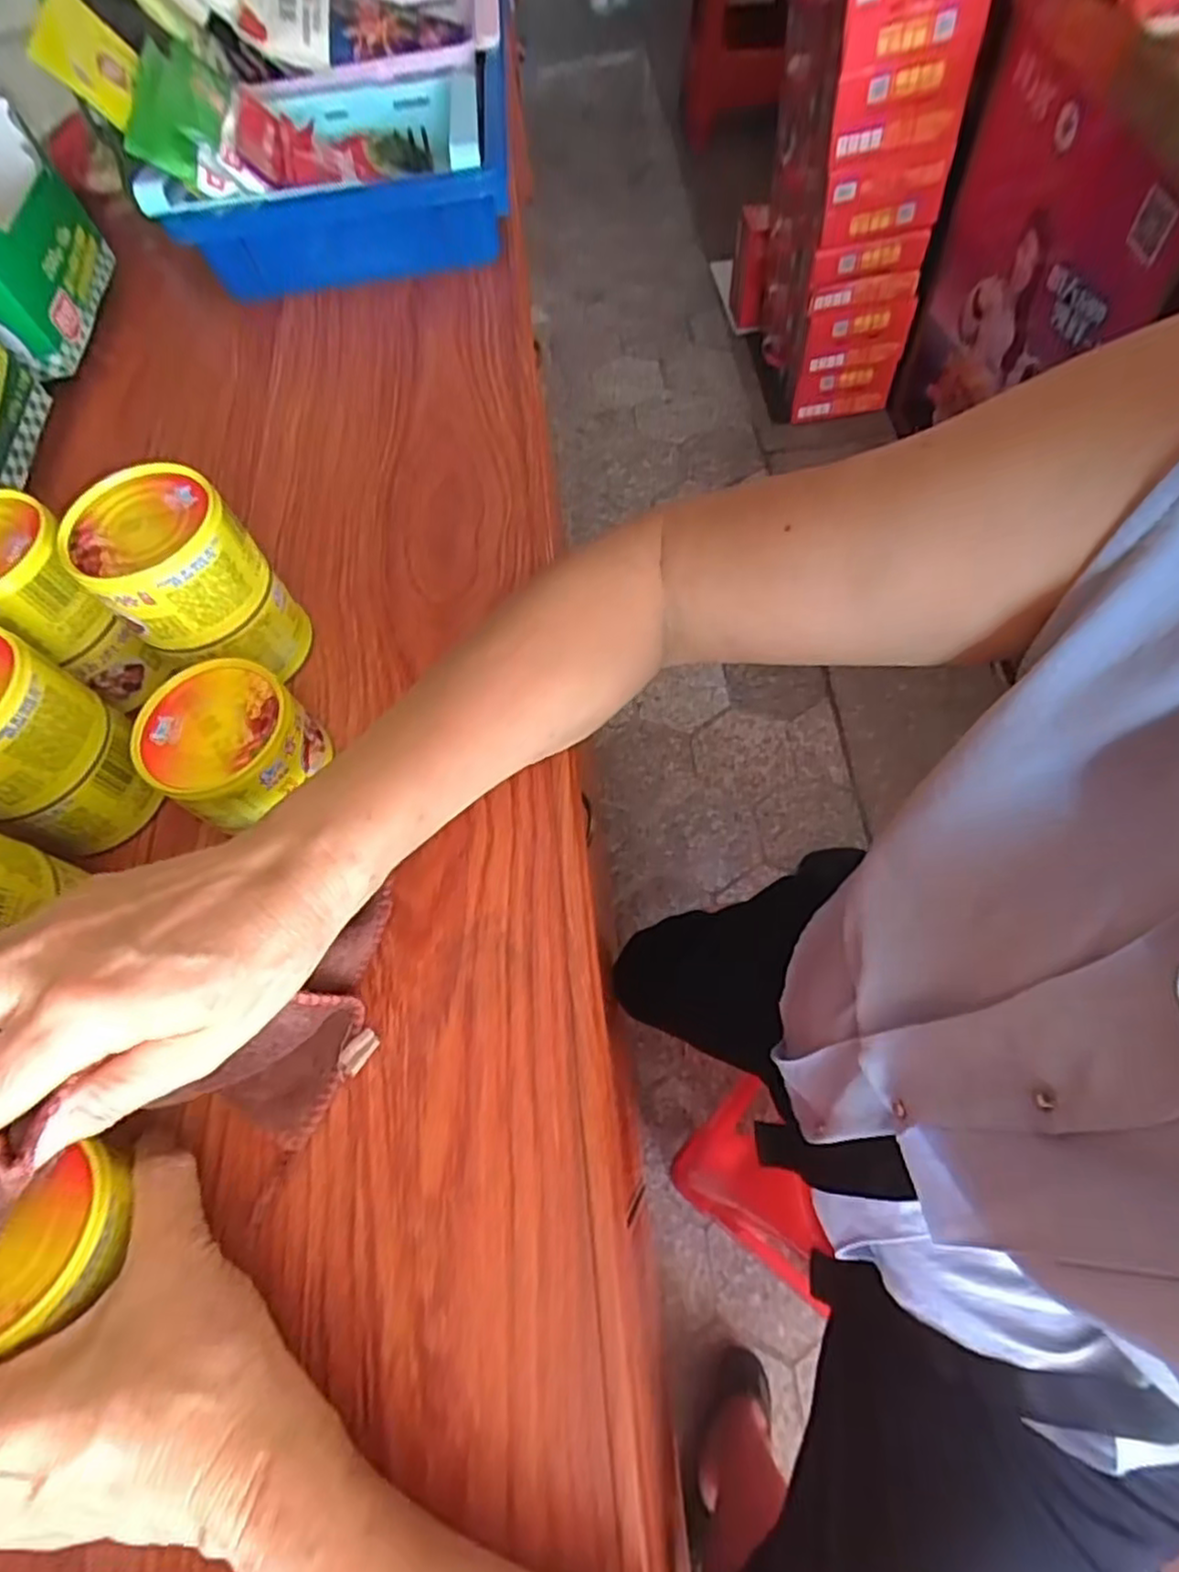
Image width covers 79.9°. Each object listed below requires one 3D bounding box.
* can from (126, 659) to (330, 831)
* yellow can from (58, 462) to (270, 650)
[{"bbox_3d":[-0.172,-0.019,0.339,0.069,0.046,0.070,-3,65,5],"label":"can"},{"bbox_3d":[-0.199,-0.108,0.335,0.071,0.047,0.066,-3,65,5],"label":"yellow can"}]

